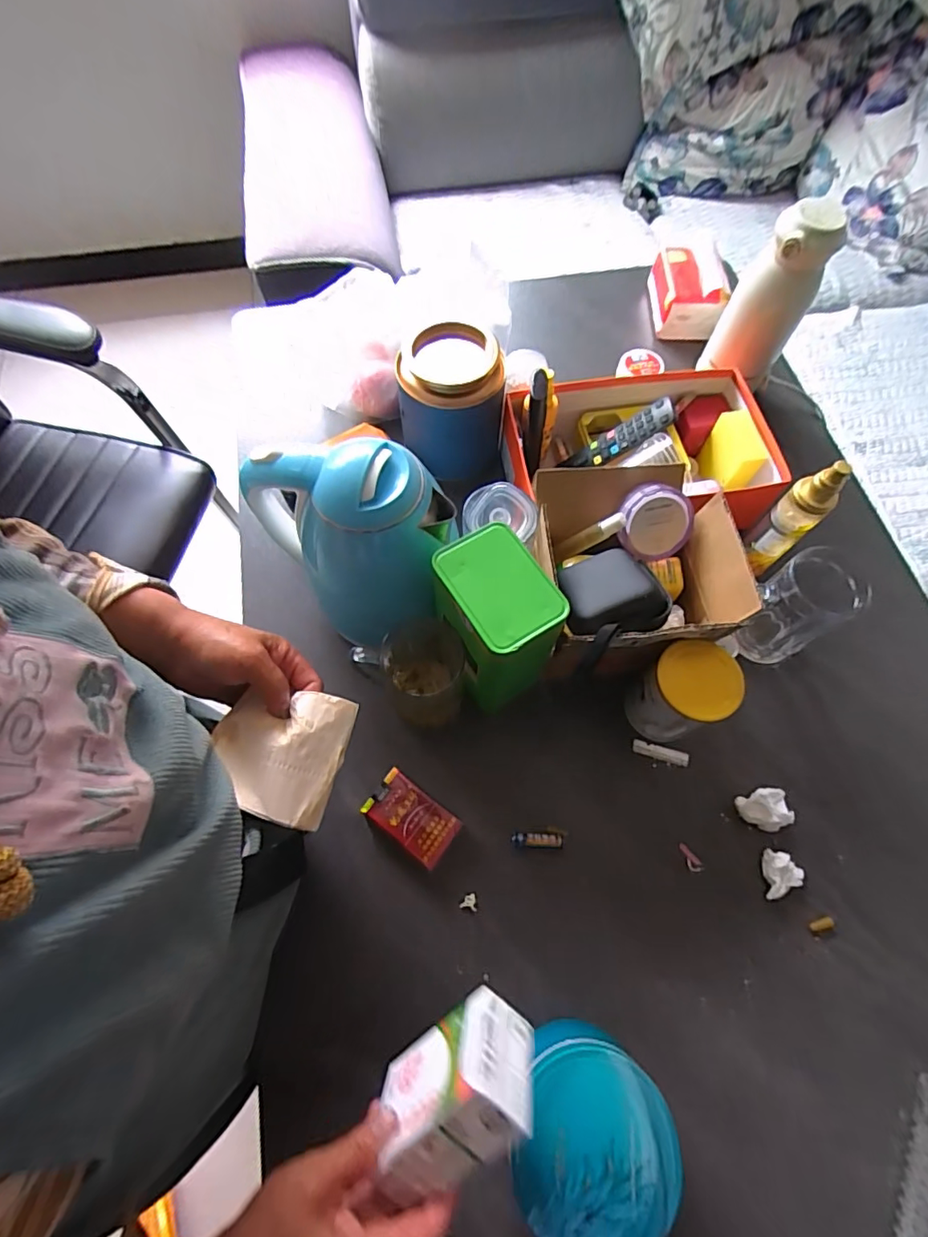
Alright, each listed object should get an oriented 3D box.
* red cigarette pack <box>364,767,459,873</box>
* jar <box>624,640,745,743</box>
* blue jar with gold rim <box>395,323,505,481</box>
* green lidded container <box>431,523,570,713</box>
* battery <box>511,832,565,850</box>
[{"bbox_3d":[-0.052,0.195,0.520,0.086,0.026,0.052,36,71,14],"label":"red cigarette pack"},{"bbox_3d":[0.207,0.075,0.516,0.067,0.127,0.071,0,66,0],"label":"jar"},{"bbox_3d":[-0.014,-0.260,0.654,0.122,0.150,0.105,-2,66,-1],"label":"blue jar with gold rim"},{"bbox_3d":[0.030,0.010,0.495,0.082,0.160,0.112,-29,69,-12],"label":"green lidded container"},{"bbox_3d":[0.072,0.217,0.522,0.050,0.014,0.014,3,66,1],"label":"battery"}]

